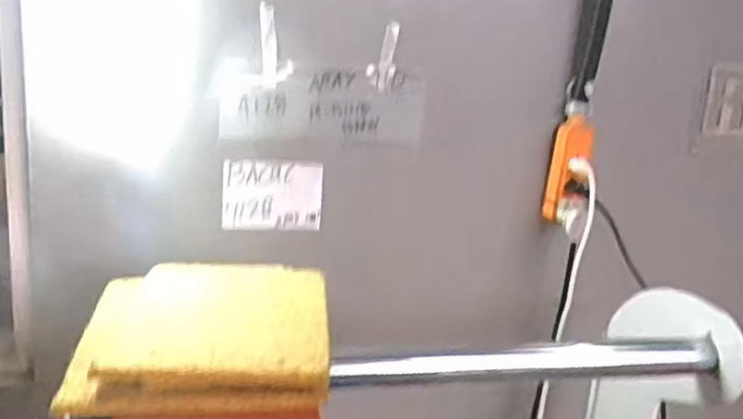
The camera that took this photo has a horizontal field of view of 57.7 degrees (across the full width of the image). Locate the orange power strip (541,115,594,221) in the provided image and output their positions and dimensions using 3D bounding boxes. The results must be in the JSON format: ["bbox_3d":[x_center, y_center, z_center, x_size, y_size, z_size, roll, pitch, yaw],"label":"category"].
[{"bbox_3d":[0.326,-0.068,1.118,0.062,0.164,0.030,7,13,11],"label":"orange power strip"}]

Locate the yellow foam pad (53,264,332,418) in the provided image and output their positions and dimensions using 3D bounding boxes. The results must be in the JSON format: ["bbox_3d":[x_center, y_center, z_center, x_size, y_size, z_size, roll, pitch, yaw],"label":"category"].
[{"bbox_3d":[-0.149,0.107,0.627,0.208,0.038,0.247,3,13,-9],"label":"yellow foam pad"}]

